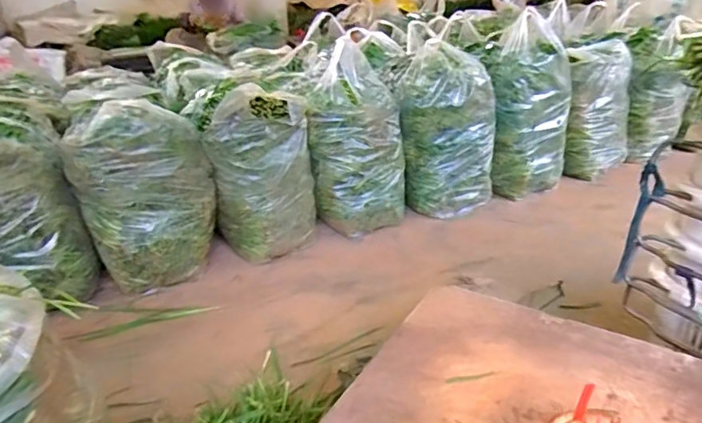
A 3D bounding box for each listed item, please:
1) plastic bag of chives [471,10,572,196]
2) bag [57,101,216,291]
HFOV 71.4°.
[{"bbox_3d":[0.632,-0.396,1.855,0.294,0.594,0.318,-8,27,-12],"label":"plastic bag of chives"},{"bbox_3d":[-0.566,-0.045,1.368,0.244,0.471,0.275,11,29,24],"label":"bag"}]

